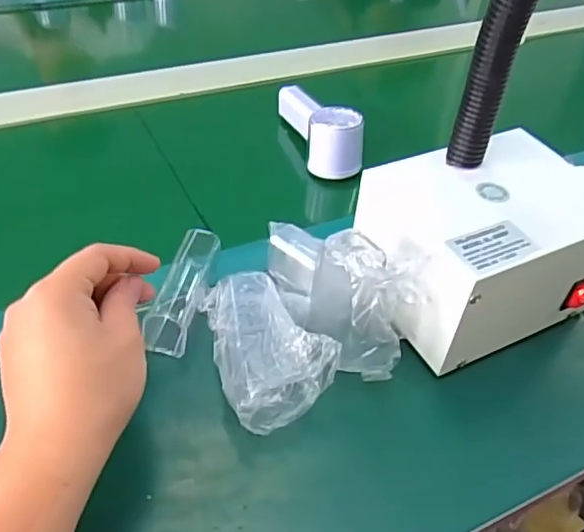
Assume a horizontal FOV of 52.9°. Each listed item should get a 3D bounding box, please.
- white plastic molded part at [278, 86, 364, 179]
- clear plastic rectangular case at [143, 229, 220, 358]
[{"bbox_3d":[0.035,-0.153,0.630,0.059,0.064,0.142,-7,44,-12],"label":"white plastic molded part"},{"bbox_3d":[-0.084,0.015,0.457,0.028,0.031,0.113,9,43,5],"label":"clear plastic rectangular case"}]

